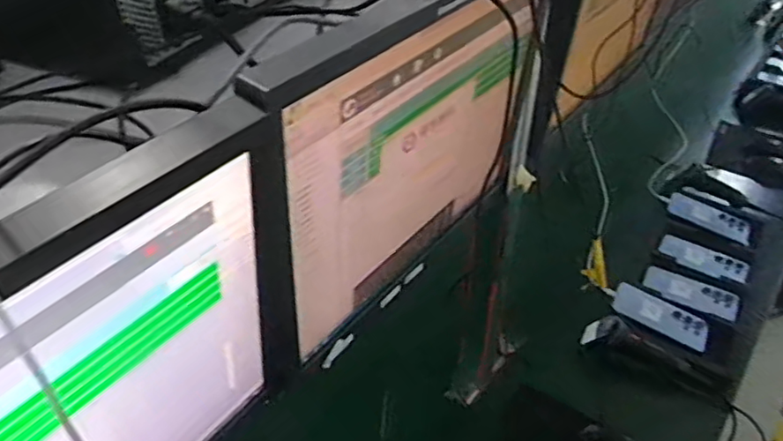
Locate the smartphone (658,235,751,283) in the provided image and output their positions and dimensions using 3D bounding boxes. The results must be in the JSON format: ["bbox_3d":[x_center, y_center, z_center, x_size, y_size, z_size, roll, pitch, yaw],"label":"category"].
[{"bbox_3d":[0.590,0.069,1.136,0.067,0.008,0.162,-39,46,-25],"label":"smartphone"}]

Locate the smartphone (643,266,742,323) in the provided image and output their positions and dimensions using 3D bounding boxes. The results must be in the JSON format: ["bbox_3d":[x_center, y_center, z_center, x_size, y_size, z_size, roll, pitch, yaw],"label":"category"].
[{"bbox_3d":[0.538,0.130,1.077,0.161,0.011,0.066,26,47,28],"label":"smartphone"}]

